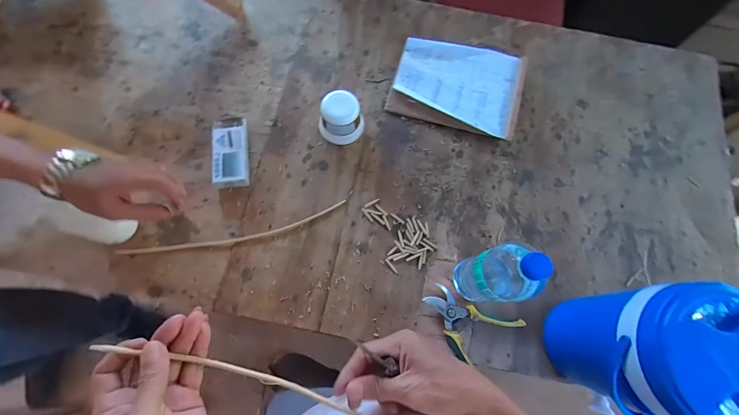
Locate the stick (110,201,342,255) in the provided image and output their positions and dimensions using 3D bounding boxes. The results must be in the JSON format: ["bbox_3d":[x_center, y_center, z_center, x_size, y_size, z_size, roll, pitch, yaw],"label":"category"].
[{"bbox_3d":[-0.247,0.050,0.626,0.415,0.014,0.035,-14,75,-6],"label":"stick"}]

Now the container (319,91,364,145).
[{"bbox_3d":[-0.058,-0.183,0.677,0.082,0.081,0.077,1,74,-2],"label":"container"}]

